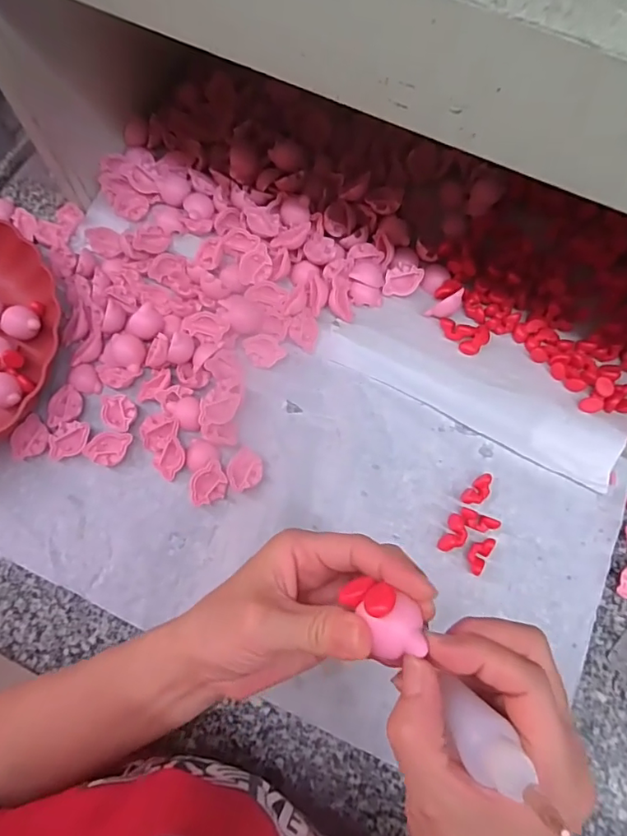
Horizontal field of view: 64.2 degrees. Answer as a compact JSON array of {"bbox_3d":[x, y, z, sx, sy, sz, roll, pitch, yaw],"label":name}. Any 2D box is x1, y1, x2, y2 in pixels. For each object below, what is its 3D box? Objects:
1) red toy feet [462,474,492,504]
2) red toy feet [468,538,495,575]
[{"bbox_3d":[0.137,0.061,0.414,0.030,0.006,0.015,-43,79,-14],"label":"red toy feet"},{"bbox_3d":[0.132,0.109,0.397,0.013,0.006,0.031,32,74,7],"label":"red toy feet"}]

